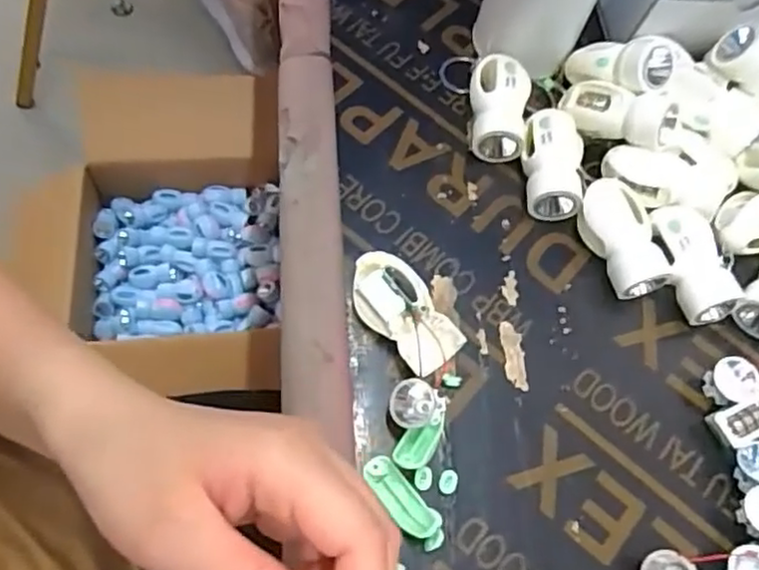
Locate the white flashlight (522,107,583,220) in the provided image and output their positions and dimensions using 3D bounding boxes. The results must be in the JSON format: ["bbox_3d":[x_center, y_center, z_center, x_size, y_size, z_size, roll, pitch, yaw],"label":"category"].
[{"bbox_3d":[0.099,-0.070,0.383,0.034,0.026,0.059,11,64,-2],"label":"white flashlight"}]

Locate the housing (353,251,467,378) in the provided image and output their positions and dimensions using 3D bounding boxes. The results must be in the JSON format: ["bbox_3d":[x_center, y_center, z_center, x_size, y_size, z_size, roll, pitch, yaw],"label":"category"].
[{"bbox_3d":[0.011,0.013,0.337,0.034,0.025,0.064,-30,71,-19],"label":"housing"}]

